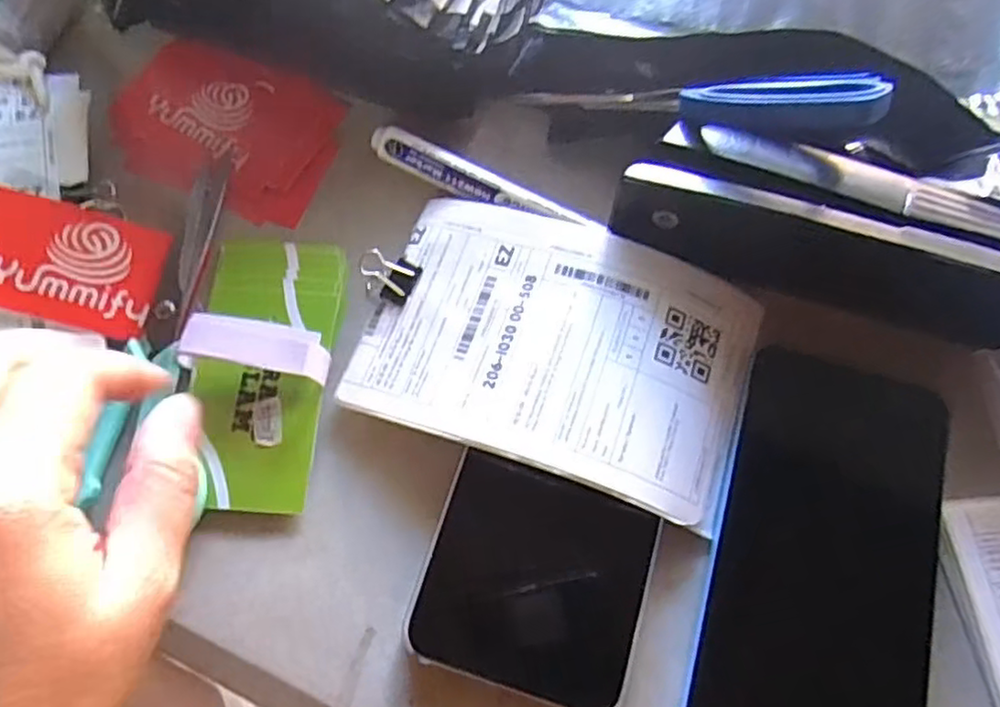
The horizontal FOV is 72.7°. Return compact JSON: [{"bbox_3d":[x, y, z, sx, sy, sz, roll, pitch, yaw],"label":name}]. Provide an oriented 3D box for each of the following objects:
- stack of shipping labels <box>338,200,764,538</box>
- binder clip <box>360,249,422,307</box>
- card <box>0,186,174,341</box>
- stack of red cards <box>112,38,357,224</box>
[{"bbox_3d":[0.024,-0.005,0.266,0.147,0.016,0.103,19,72,7],"label":"stack of shipping labels"},{"bbox_3d":[-0.046,-0.031,0.283,0.023,0.017,0.020,26,73,9],"label":"binder clip"},{"bbox_3d":[-0.177,-0.037,0.276,0.073,0.004,0.049,15,71,-11],"label":"card"},{"bbox_3d":[-0.128,-0.105,0.315,0.105,0.009,0.076,20,72,7],"label":"stack of red cards"}]

